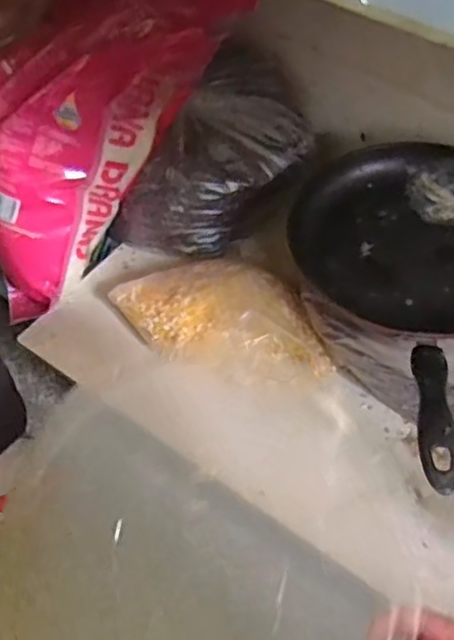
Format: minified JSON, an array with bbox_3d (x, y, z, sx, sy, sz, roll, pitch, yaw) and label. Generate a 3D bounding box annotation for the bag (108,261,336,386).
[{"bbox_3d":[-0.003,-0.002,0.678,0.229,0.051,0.125,16,54,8],"label":"bag"}]

